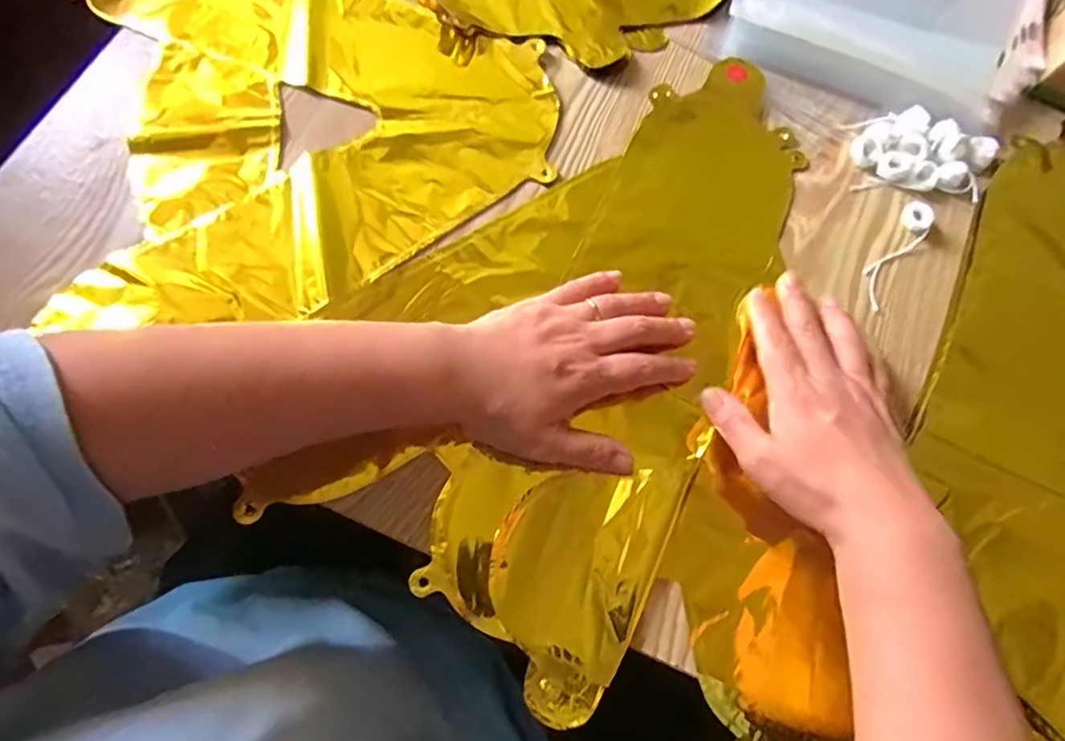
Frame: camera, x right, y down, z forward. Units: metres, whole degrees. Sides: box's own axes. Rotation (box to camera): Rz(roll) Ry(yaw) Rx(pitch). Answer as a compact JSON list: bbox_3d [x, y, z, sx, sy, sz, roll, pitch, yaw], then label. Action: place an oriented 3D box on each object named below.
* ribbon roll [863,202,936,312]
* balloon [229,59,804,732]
[{"bbox_3d":[0.252,-0.082,0.408,0.021,0.006,0.095,37,75,9],"label":"ribbon roll"},{"bbox_3d":[0.027,-0.049,0.381,0.226,0.022,0.426,26,73,6],"label":"balloon"}]

